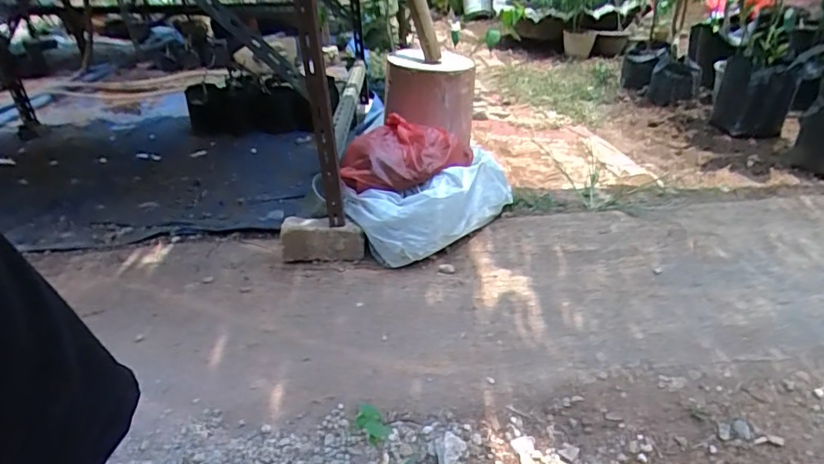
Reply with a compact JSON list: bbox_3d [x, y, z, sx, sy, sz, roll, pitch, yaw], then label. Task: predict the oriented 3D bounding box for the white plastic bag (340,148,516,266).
[{"bbox_3d":[0.072,-0.064,1.271,0.446,0.167,0.197,-21,36,-24],"label":"white plastic bag"}]

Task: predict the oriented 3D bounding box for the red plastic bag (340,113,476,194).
[{"bbox_3d":[-0.022,-0.195,1.268,0.320,0.116,0.215,3,33,11],"label":"red plastic bag"}]

